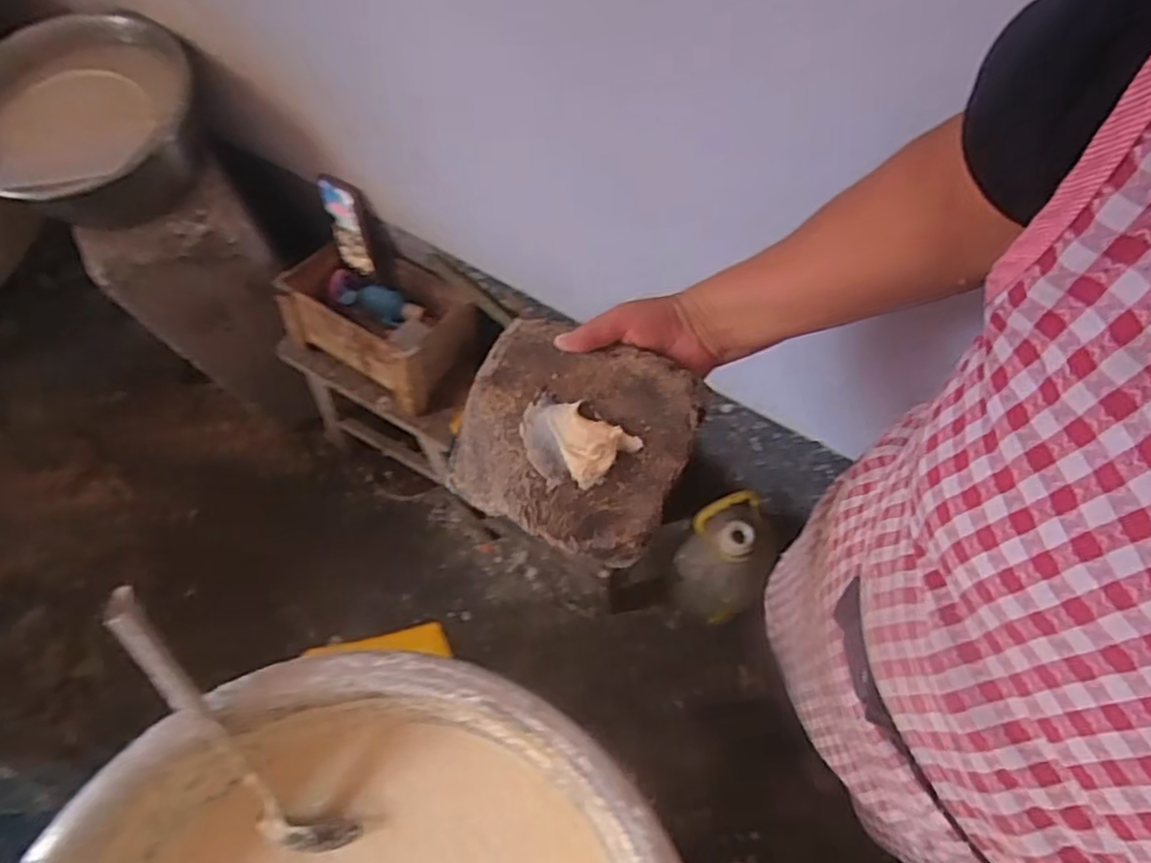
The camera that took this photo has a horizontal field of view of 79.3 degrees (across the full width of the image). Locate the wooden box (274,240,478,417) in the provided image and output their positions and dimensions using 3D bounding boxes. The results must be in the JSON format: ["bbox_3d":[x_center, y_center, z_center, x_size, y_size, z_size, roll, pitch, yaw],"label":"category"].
[{"bbox_3d":[-0.293,-0.168,1.062,0.267,0.129,0.178,32,70,16],"label":"wooden box"}]

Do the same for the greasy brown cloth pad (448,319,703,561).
[{"bbox_3d":[-0.005,0.002,0.503,0.165,0.028,0.148,23,87,14],"label":"greasy brown cloth pad"}]

